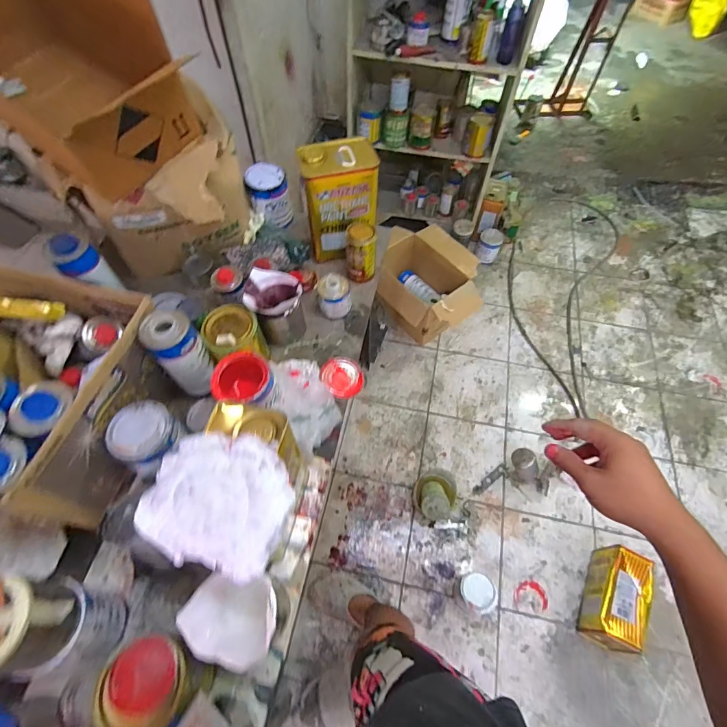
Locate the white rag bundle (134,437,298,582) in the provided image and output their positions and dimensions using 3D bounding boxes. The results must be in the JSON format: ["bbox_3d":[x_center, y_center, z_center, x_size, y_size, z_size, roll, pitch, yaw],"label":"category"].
[{"bbox_3d":[-0.170,0.161,0.479,0.165,0.047,0.146,14,60,6],"label":"white rag bundle"}]

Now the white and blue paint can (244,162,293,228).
[{"bbox_3d":[-0.241,-0.423,1.031,0.098,0.136,0.090,1,59,-1],"label":"white and blue paint can"}]

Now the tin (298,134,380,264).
[{"bbox_3d":[-0.056,-0.359,0.942,0.166,0.261,0.096,-6,59,-5],"label":"tin"}]

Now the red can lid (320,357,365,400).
[{"bbox_3d":[-0.045,0.030,0.846,0.091,0.018,0.083,2,80,-9],"label":"red can lid"}]

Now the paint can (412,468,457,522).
[{"bbox_3d":[0.243,0.442,1.348,0.144,0.143,0.171,34,64,18],"label":"paint can"}]

